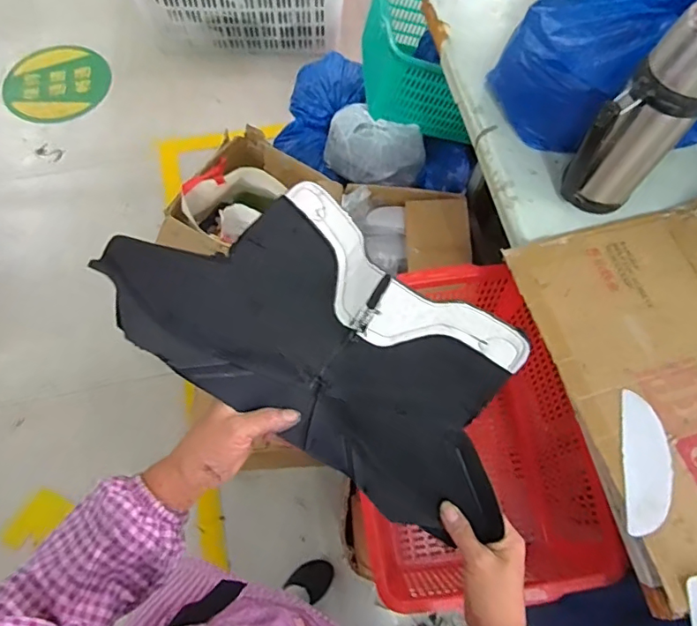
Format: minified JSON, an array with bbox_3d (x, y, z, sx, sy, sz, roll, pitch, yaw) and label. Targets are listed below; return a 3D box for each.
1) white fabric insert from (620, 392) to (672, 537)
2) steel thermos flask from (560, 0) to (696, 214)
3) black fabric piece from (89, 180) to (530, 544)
[{"bbox_3d":[0.406,0.204,0.709,0.062,0.010,0.189,13,67,4],"label":"white fabric insert"},{"bbox_3d":[0.430,-0.276,0.757,0.131,0.308,0.108,-38,73,-16],"label":"steel thermos flask"},{"bbox_3d":[-0.004,0.031,0.488,0.428,0.073,0.213,37,79,-7],"label":"black fabric piece"}]

